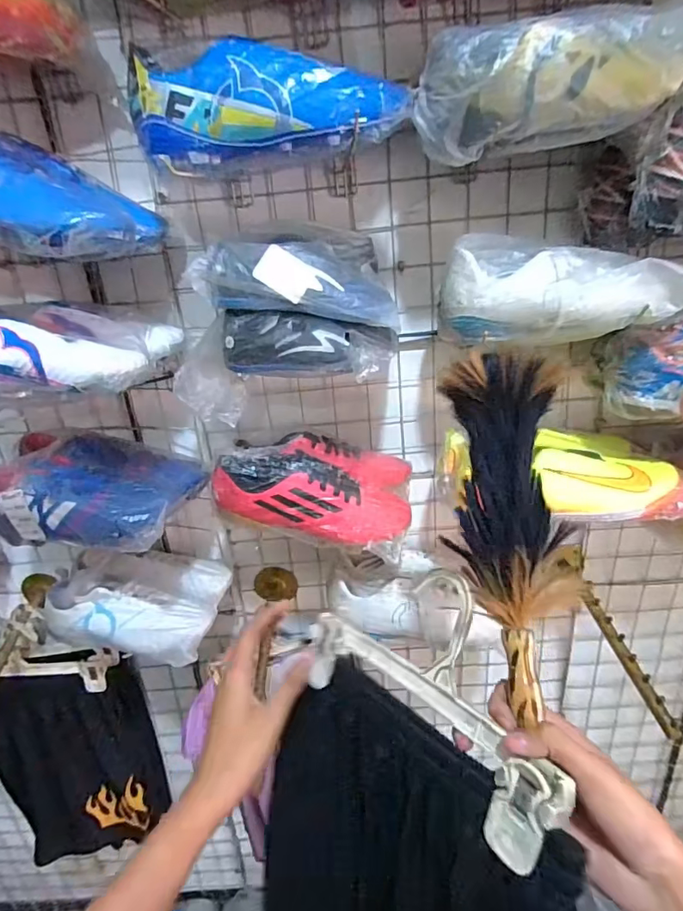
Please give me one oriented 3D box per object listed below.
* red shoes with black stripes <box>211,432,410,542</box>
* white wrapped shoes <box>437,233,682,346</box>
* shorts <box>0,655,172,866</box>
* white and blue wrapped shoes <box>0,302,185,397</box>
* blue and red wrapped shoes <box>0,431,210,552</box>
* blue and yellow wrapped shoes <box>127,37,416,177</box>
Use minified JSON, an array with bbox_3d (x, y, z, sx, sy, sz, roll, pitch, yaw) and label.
[{"bbox_3d":[-0.031,0.036,0.652,0.235,0.109,0.125,-3,23,3],"label":"red shoes with black stripes"},{"bbox_3d":[0.232,-0.183,0.535,0.242,0.103,0.082,0,24,10],"label":"white wrapped shoes"},{"bbox_3d":[-0.491,0.557,0.915,0.269,0.386,0.106,-13,25,-19],"label":"shorts"},{"bbox_3d":[-0.328,-0.131,0.577,0.234,0.080,0.139,1,24,13],"label":"white and blue wrapped shoes"},{"bbox_3d":[-0.319,0.039,0.630,0.243,0.094,0.149,1,24,13],"label":"blue and red wrapped shoes"},{"bbox_3d":[-0.068,-0.335,0.474,0.254,0.092,0.065,0,24,11],"label":"blue and yellow wrapped shoes"}]

